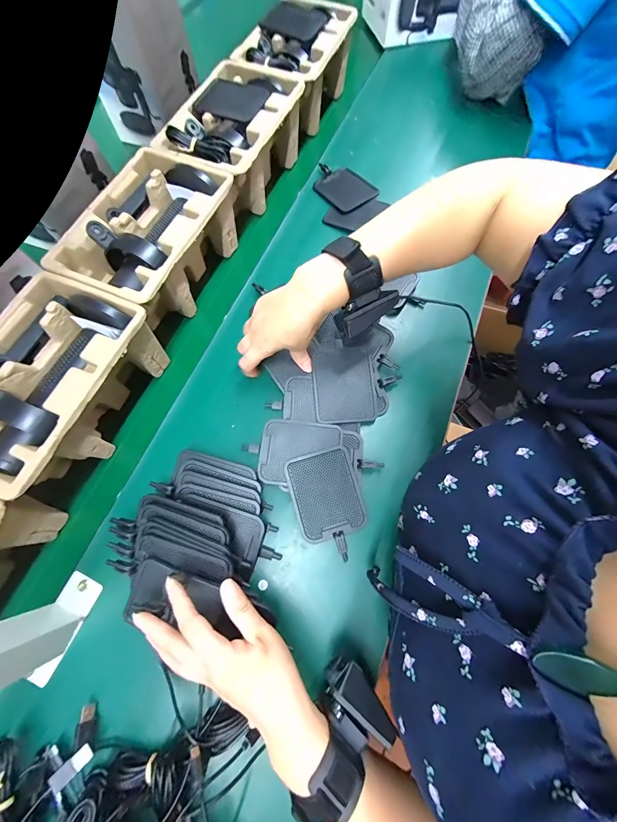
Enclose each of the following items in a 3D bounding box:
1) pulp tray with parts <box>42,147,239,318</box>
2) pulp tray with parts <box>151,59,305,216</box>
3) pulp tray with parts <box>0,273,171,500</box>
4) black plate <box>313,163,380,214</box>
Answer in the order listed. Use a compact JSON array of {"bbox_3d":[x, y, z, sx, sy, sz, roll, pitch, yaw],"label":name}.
[{"bbox_3d":[-0.209,-0.232,0.437,0.155,0.108,0.233,22,72,10],"label":"pulp tray with parts"},{"bbox_3d":[-0.115,-0.436,0.507,0.146,0.120,0.231,20,72,9],"label":"pulp tray with parts"},{"bbox_3d":[-0.292,-0.025,0.364,0.146,0.109,0.222,21,72,9],"label":"pulp tray with parts"},{"bbox_3d":[0.060,-0.401,0.539,0.085,0.014,0.130,-31,72,-9],"label":"black plate"}]

